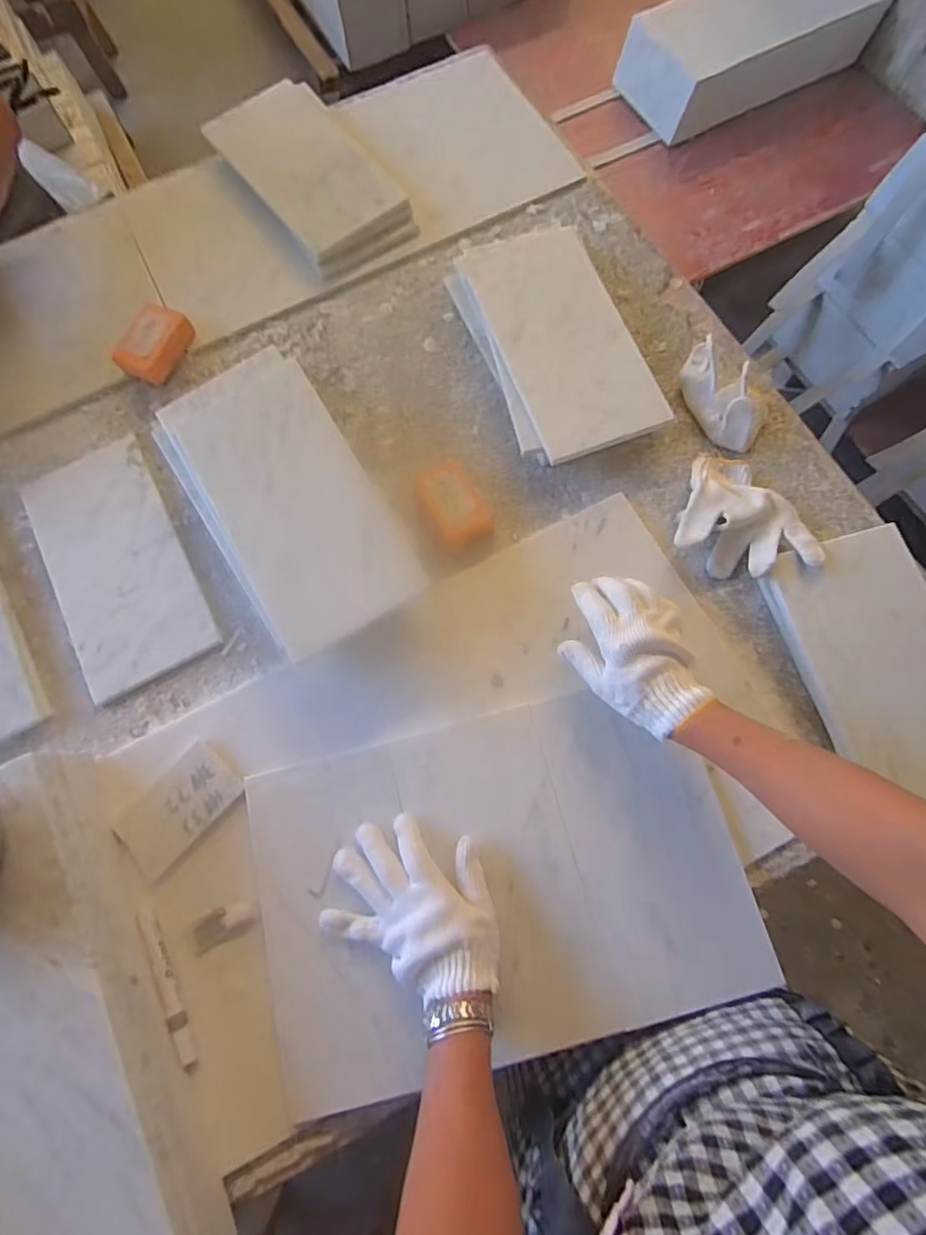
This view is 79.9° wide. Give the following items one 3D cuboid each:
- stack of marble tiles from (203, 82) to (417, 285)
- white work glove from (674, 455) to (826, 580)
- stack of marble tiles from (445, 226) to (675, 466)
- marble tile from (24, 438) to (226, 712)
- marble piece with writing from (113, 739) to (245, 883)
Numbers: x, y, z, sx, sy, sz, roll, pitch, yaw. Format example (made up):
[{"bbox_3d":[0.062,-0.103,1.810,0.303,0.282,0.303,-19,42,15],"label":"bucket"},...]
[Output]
[{"bbox_3d":[-0.210,-0.613,0.763,0.166,0.033,0.320,-34,76,-9],"label":"stack of marble tiles"},{"bbox_3d":[0.318,-0.112,0.618,0.143,0.046,0.142,17,75,6],"label":"white work glove"},{"bbox_3d":[0.111,-0.338,0.677,0.172,0.041,0.321,-18,75,-5],"label":"stack of marble tiles"},{"bbox_3d":[-0.403,-0.064,0.645,0.147,0.018,0.299,-27,75,-7],"label":"marble tile"},{"bbox_3d":[-0.290,0.192,0.564,0.078,0.009,0.120,41,78,11],"label":"marble piece with writing"}]

